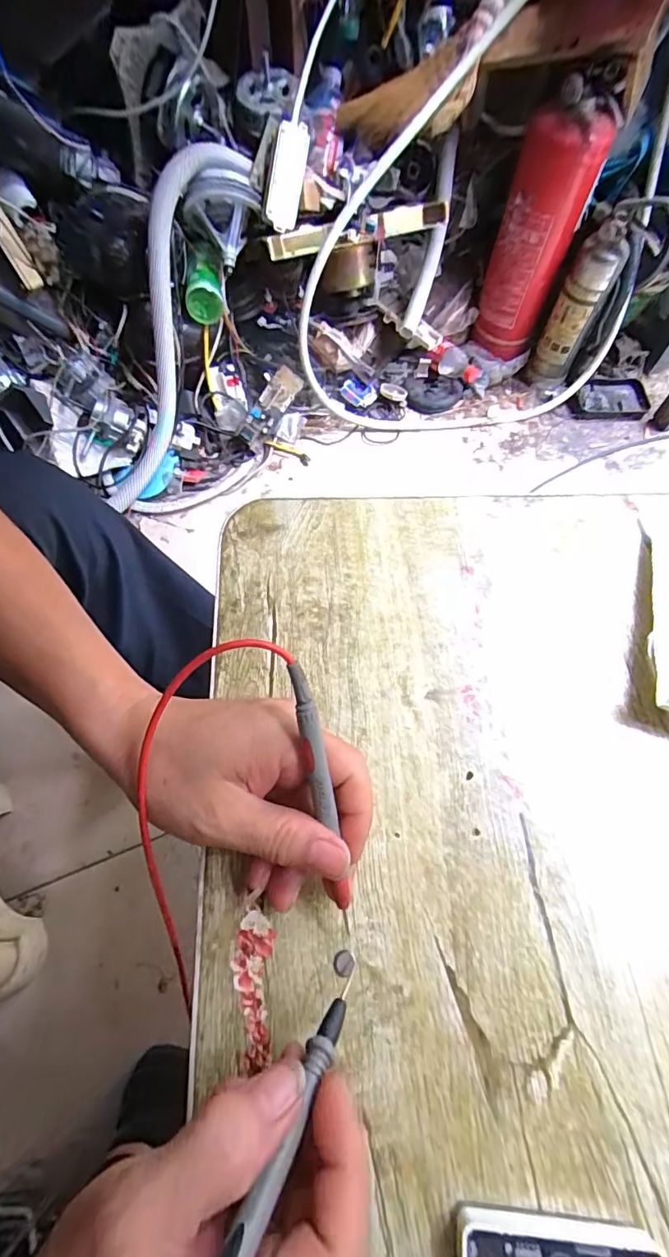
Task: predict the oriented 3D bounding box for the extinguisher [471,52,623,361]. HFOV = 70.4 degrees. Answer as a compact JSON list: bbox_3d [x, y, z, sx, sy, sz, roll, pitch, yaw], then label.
[{"bbox_3d":[0.387,-0.763,0.935,0.142,0.392,0.146,21,67,9],"label":"extinguisher"}]

